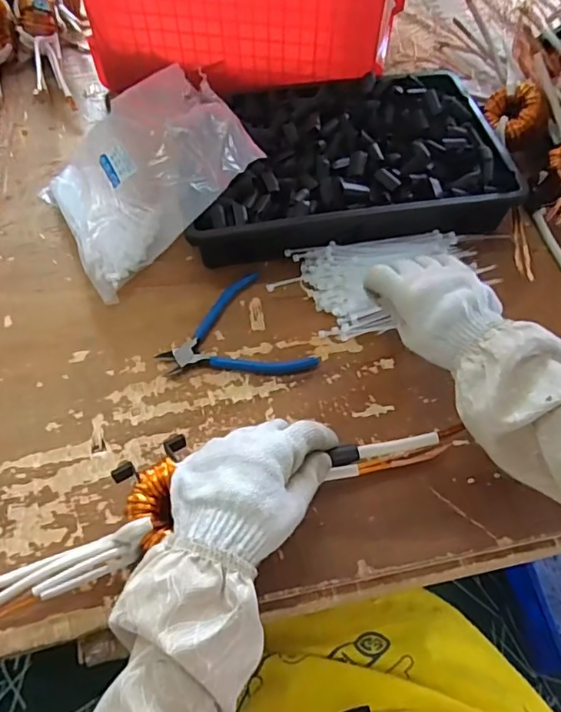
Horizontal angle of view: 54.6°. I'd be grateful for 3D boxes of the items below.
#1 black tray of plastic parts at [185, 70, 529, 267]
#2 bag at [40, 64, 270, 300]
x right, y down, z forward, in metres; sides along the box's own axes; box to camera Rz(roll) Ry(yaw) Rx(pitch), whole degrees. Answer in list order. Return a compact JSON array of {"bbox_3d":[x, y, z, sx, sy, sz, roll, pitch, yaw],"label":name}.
[{"bbox_3d":[0.071,-0.224,0.639,0.354,0.079,0.238,-7,58,-6],"label":"black tray of plastic parts"},{"bbox_3d":[-0.147,-0.198,0.583,0.222,0.073,0.198,-41,67,12],"label":"bag"}]

